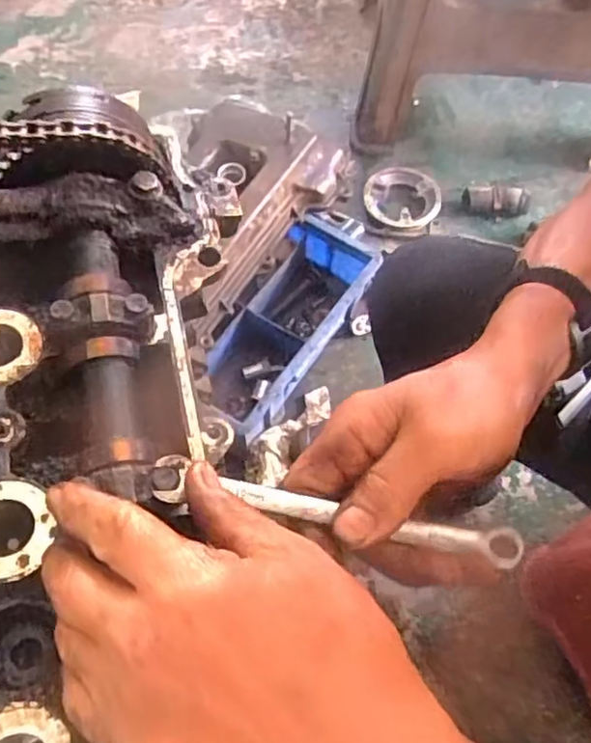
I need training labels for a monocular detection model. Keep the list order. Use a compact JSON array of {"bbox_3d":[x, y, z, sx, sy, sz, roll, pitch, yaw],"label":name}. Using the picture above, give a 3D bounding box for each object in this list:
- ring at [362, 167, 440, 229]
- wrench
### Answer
[{"bbox_3d":[0.170,-0.280,1.029,0.118,0.030,0.122,0,62,1],"label":"ring"},{"bbox_3d":[0.019,0.059,0.266,0.154,0.013,0.018,13,63,-5],"label":"wrench"}]

